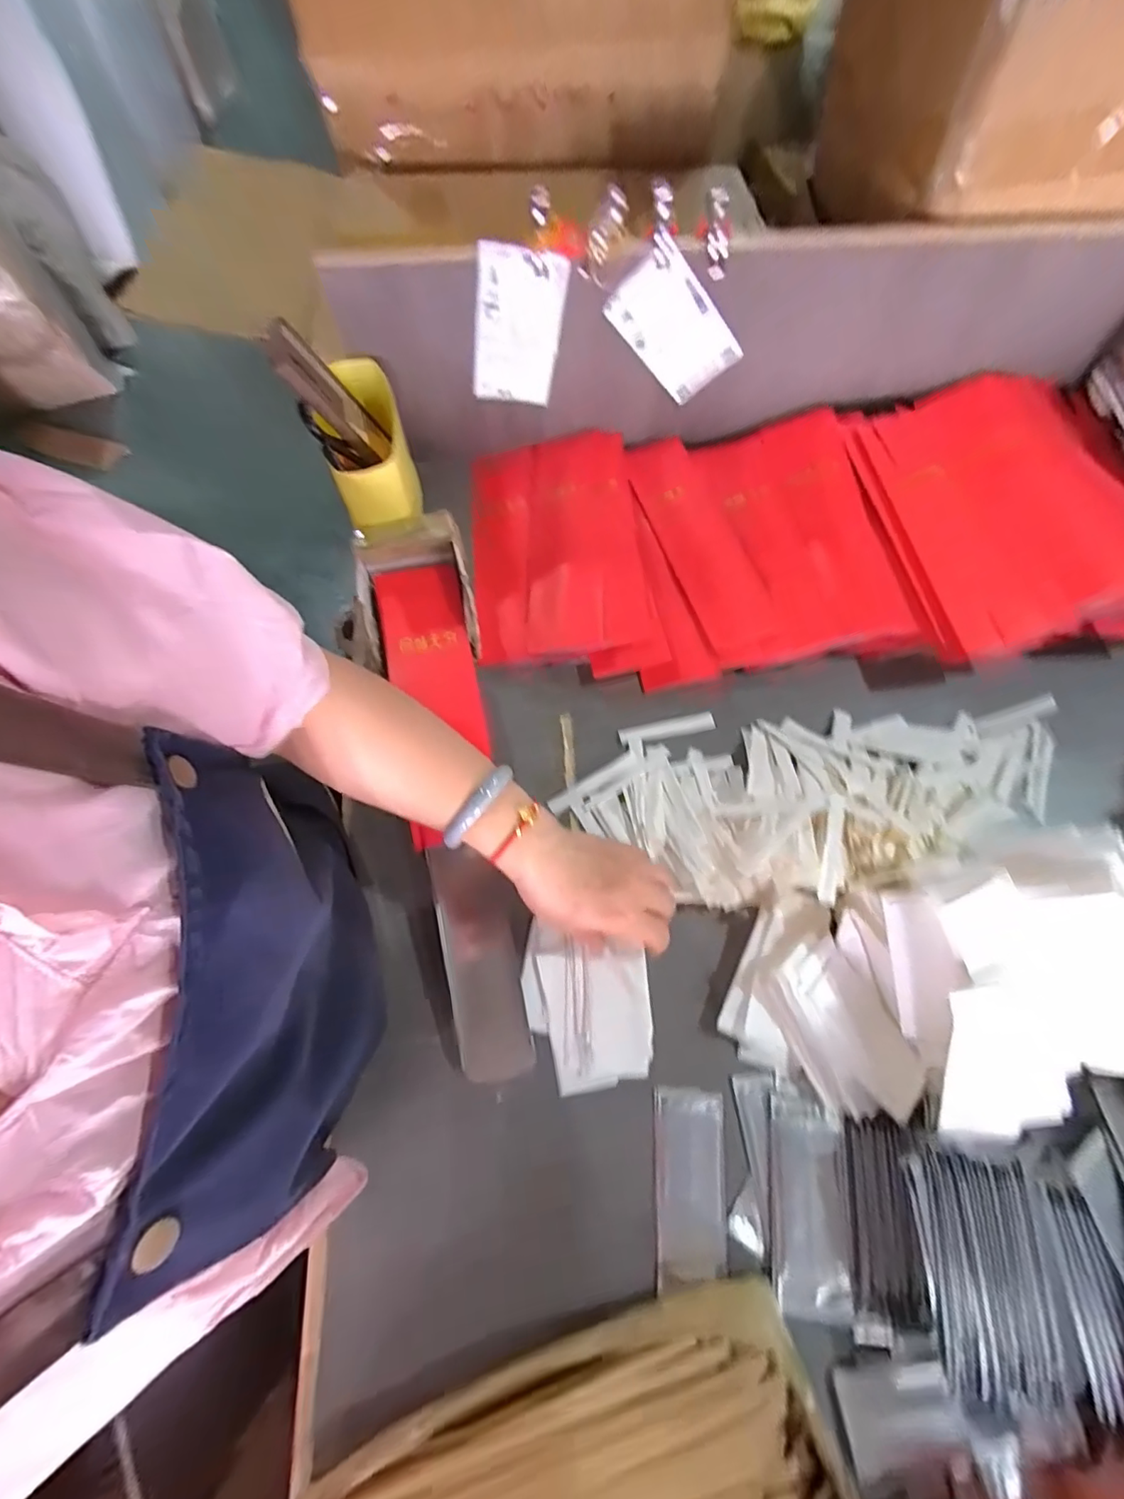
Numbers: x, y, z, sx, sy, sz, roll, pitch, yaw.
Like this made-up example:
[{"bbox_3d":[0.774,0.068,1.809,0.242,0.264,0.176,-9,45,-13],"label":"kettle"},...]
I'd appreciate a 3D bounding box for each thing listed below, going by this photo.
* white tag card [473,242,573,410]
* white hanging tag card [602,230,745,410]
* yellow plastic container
[{"bbox_3d":[-0.043,-0.400,0.532,0.081,0.142,0.008,-6,70,-14],"label":"white tag card"},{"bbox_3d":[0.110,-0.413,0.542,0.079,0.151,0.007,-17,68,39],"label":"white hanging tag card"},{"bbox_3d":[-0.183,-0.293,0.546,0.065,0.085,0.152,-9,69,-3],"label":"yellow plastic container"}]

